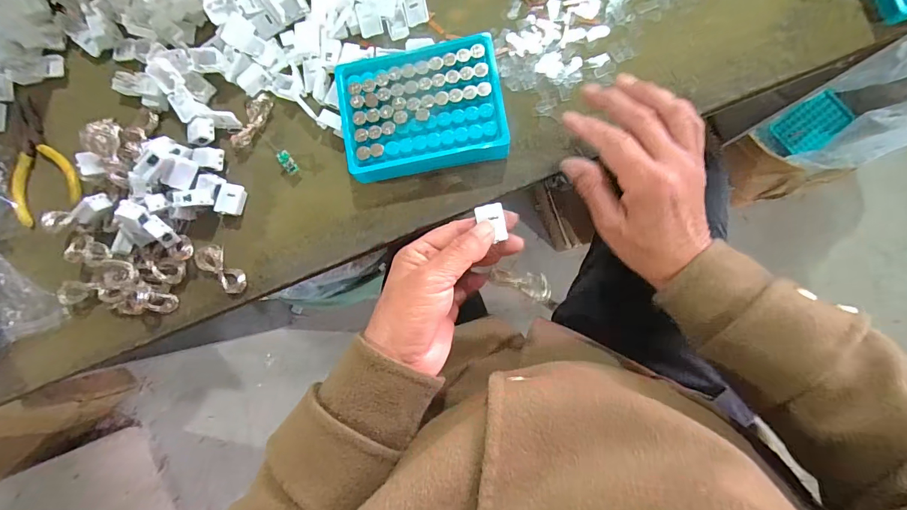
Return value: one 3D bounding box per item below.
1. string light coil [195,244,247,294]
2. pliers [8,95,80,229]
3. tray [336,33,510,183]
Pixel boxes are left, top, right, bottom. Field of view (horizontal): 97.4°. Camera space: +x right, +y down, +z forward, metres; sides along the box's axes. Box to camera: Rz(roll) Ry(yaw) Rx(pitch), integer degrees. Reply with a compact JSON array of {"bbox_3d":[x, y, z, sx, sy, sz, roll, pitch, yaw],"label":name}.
[{"bbox_3d":[-0.202,0.013,0.349,0.050,0.013,0.020,45,92,6],"label":"string light coil"},{"bbox_3d":[-0.391,-0.090,0.372,0.061,0.019,0.112,-23,85,4],"label":"pliers"},{"bbox_3d":[-0.026,-0.121,0.334,0.130,0.031,0.098,-8,87,5],"label":"tray"}]

